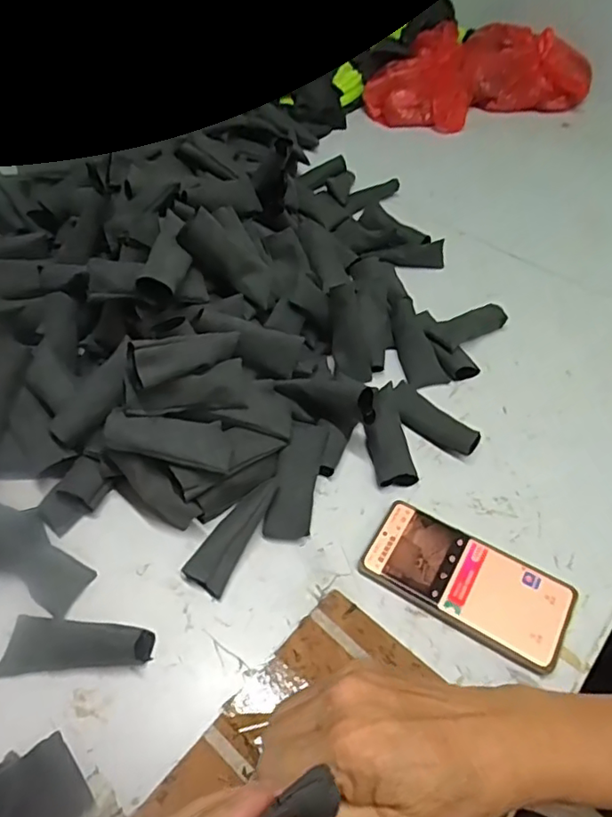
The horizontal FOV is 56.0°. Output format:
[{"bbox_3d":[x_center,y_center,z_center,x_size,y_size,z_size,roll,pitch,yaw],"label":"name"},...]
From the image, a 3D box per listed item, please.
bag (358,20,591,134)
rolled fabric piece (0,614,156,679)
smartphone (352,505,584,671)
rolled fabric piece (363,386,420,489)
[{"bbox_3d":[0.300,-0.584,1.007,0.392,0.093,0.175,-13,52,-11],"label":"bag"},{"bbox_3d":[-0.170,0.174,0.423,0.108,0.024,0.041,4,51,3],"label":"rolled fabric piece"},{"bbox_3d":[0.128,0.138,0.464,0.159,0.015,0.076,28,56,21],"label":"smartphone"},{"bbox_3d":[0.077,0.028,0.542,0.035,0.023,0.099,-6,51,-5],"label":"rolled fabric piece"}]

